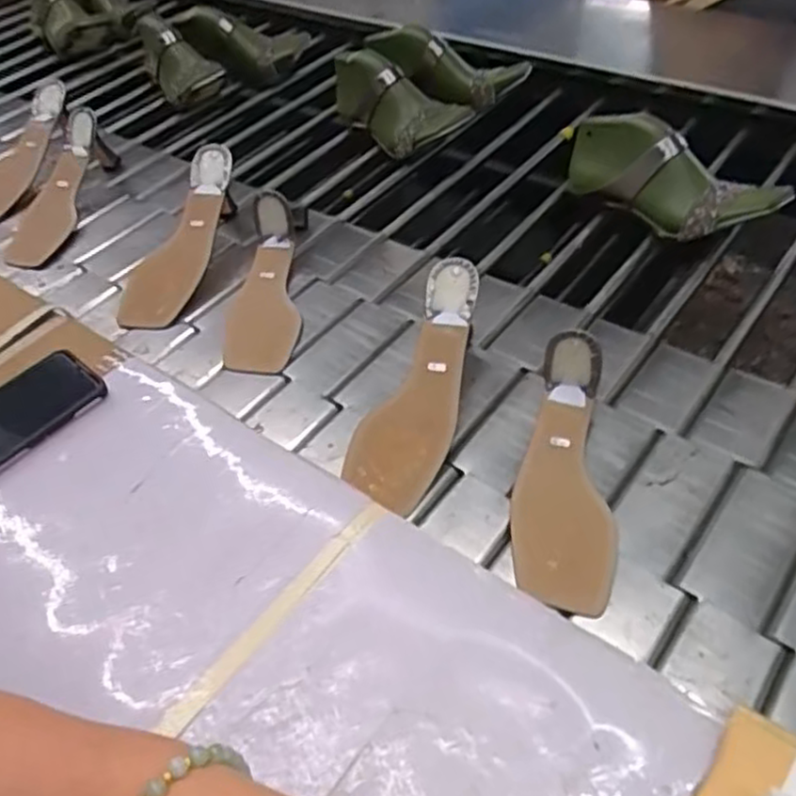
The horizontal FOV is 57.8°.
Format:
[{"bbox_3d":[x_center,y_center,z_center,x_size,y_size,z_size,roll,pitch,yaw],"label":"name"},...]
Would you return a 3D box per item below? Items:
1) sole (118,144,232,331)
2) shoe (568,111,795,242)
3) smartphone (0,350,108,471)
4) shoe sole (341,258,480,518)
[{"bbox_3d":[-0.236,-0.172,0.782,0.086,0.026,0.231,14,73,18],"label":"sole"},{"bbox_3d":[0.281,-0.223,0.753,0.224,0.090,0.076,30,57,29],"label":"shoe"},{"bbox_3d":[-0.329,0.022,0.590,0.089,0.013,0.164,36,59,29],"label":"smartphone"},{"bbox_3d":[0.020,-0.015,0.602,0.072,0.021,0.219,13,71,18],"label":"shoe sole"}]

